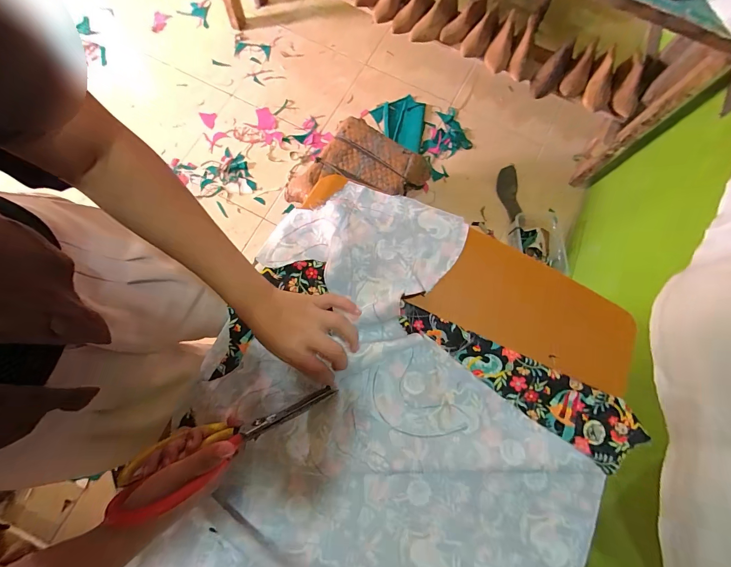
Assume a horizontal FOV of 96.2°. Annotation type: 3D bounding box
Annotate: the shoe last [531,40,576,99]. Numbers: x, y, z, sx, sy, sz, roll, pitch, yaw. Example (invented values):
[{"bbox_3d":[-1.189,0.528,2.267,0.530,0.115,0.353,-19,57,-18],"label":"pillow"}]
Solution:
[{"bbox_3d":[0.594,-0.674,1.049,0.075,0.060,0.226,35,78,7],"label":"shoe last"}]

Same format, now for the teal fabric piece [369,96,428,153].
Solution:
[{"bbox_3d":[0.130,-0.657,1.339,0.217,0.064,0.191,10,77,1],"label":"teal fabric piece"}]

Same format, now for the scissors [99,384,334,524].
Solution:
[{"bbox_3d":[-0.122,0.154,0.320,0.212,0.073,0.009,-19,105,-29],"label":"scissors"}]

